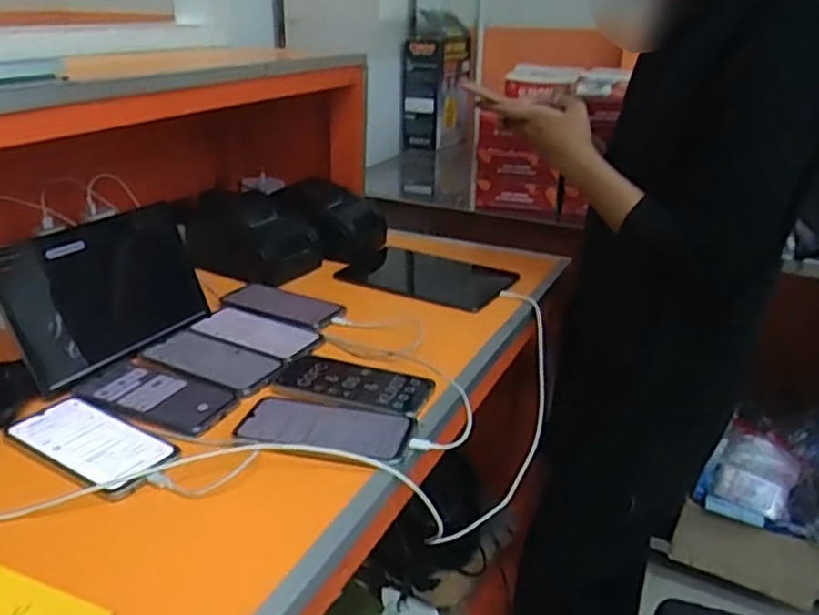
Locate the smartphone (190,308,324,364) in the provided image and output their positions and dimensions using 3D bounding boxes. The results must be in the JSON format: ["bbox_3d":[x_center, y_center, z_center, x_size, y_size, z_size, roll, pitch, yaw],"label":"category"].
[{"bbox_3d":[-0.191,0.032,0.861,0.171,0.008,0.075,16,28,29],"label":"smartphone"}]

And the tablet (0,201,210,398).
[{"bbox_3d":[-0.346,-0.022,0.792,0.015,0.156,0.241,-6,18,32],"label":"tablet"}]

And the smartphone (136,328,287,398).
[{"bbox_3d":[-0.228,0.061,0.794,0.170,0.004,0.081,15,27,28],"label":"smartphone"}]

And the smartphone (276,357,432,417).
[{"bbox_3d":[-0.060,0.083,0.745,0.165,0.006,0.082,12,26,23],"label":"smartphone"}]

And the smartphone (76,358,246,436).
[{"bbox_3d":[-0.266,0.093,0.719,0.167,0.005,0.082,12,26,22],"label":"smartphone"}]

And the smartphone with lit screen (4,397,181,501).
[{"bbox_3d":[-0.298,0.128,0.640,0.170,0.010,0.077,16,28,29],"label":"smartphone with lit screen"}]

